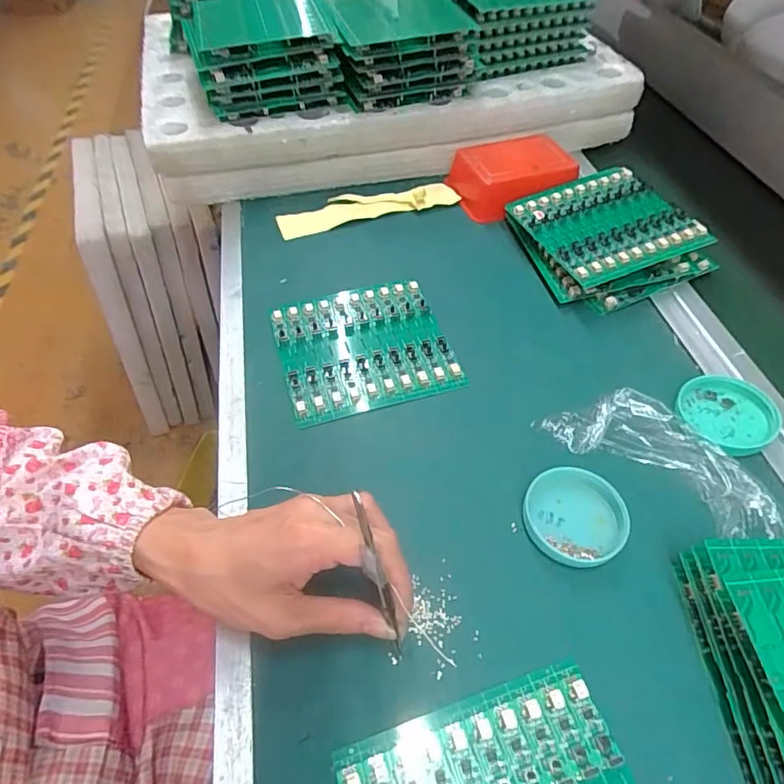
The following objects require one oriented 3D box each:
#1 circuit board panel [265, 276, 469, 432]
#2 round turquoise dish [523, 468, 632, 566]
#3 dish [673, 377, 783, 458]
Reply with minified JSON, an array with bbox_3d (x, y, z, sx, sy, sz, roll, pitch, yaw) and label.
[{"bbox_3d":[-0.024,-0.040,0.435,0.137,0.007,0.130,-15,54,-10],"label":"circuit board panel"},{"bbox_3d":[0.120,0.081,0.339,0.062,0.012,0.062,10,53,9],"label":"round turquoise dish"},{"bbox_3d":[0.249,0.017,0.384,0.064,0.012,0.066,-1,52,1],"label":"dish"}]

